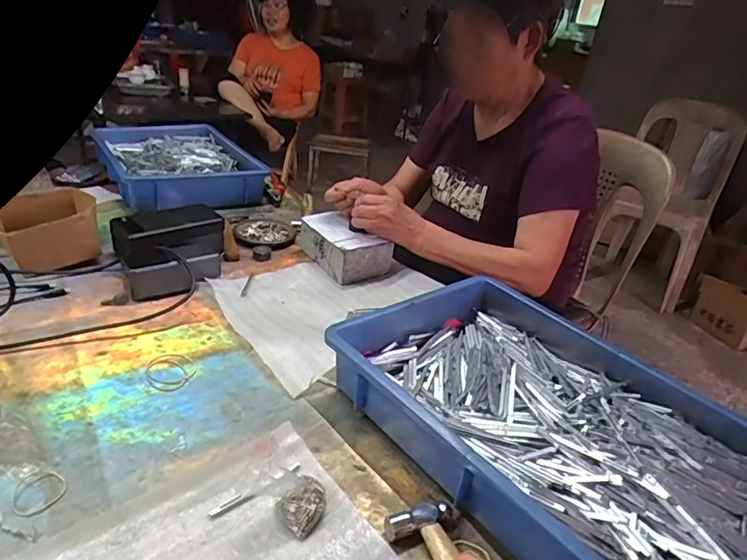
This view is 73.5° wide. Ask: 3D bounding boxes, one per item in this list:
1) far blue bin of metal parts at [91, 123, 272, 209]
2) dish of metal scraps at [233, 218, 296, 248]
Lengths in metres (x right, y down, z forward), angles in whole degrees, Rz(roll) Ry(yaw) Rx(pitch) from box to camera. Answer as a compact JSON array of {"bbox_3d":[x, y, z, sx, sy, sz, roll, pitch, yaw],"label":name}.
[{"bbox_3d":[-0.456,-0.266,1.148,0.284,0.094,0.469,-12,33,-33],"label":"far blue bin of metal parts"},{"bbox_3d":[-0.206,-0.090,0.946,0.108,0.014,0.118,6,28,-3],"label":"dish of metal scraps"}]

